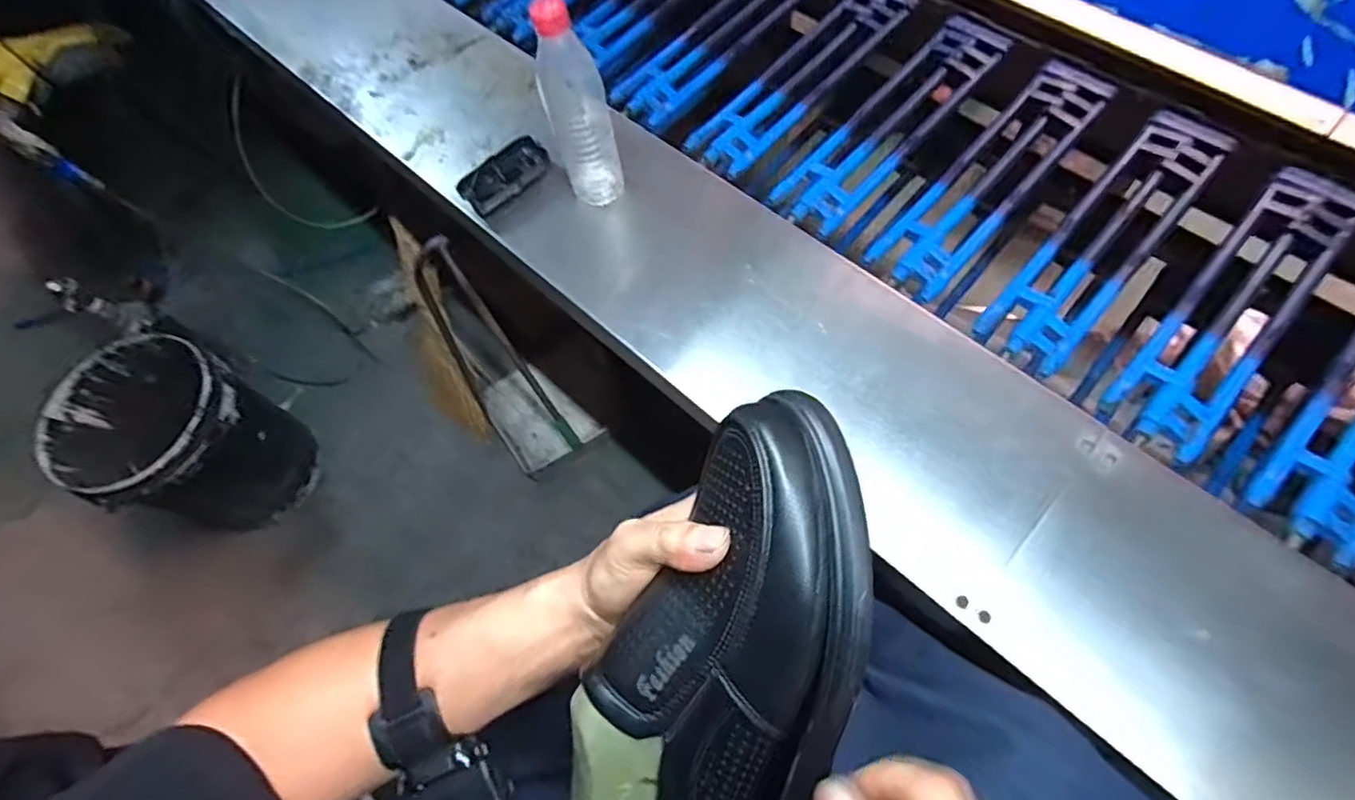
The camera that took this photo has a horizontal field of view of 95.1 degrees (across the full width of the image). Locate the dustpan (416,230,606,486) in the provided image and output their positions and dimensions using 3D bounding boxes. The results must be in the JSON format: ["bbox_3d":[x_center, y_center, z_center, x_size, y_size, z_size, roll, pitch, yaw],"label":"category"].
[{"bbox_3d":[-0.325,-0.058,1.203,0.169,0.527,0.270,-37,69,-8],"label":"dustpan"}]

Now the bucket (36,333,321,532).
[{"bbox_3d":[-0.962,0.111,1.315,0.340,0.440,0.313,-2,68,6],"label":"bucket"}]

